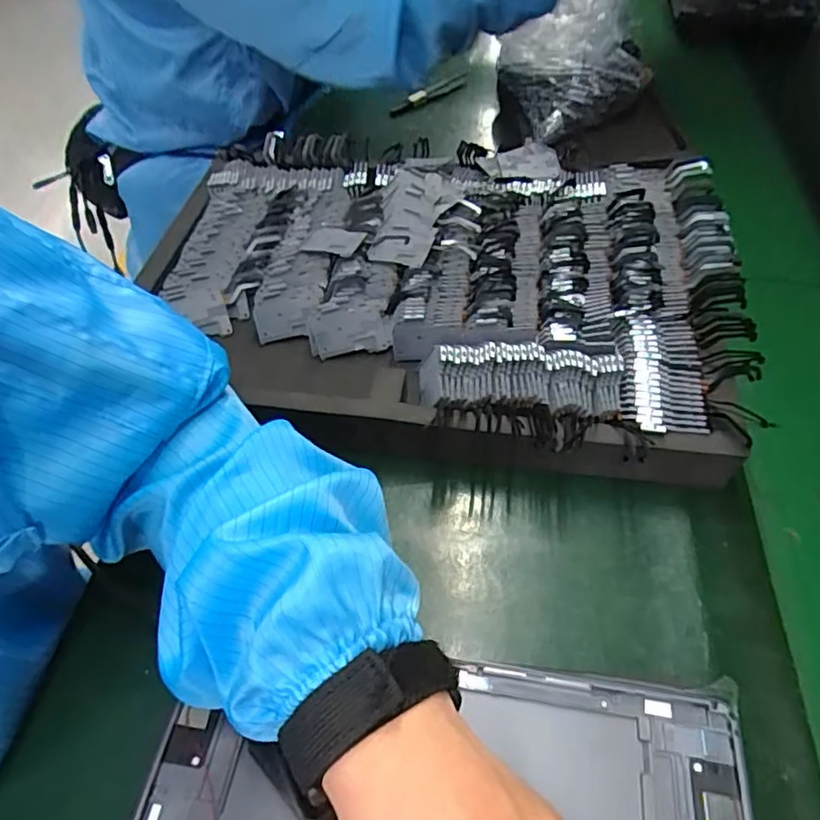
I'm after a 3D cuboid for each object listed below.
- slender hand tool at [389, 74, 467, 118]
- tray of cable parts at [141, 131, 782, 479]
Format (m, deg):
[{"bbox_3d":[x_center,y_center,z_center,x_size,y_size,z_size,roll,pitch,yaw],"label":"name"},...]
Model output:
[{"bbox_3d":[0.022,-0.372,0.689,0.117,0.017,0.024,-38,63,-24],"label":"slender hand tool"},{"bbox_3d":[0.014,-0.102,0.449,0.418,0.062,0.313,8,55,5],"label":"tray of cable parts"}]

